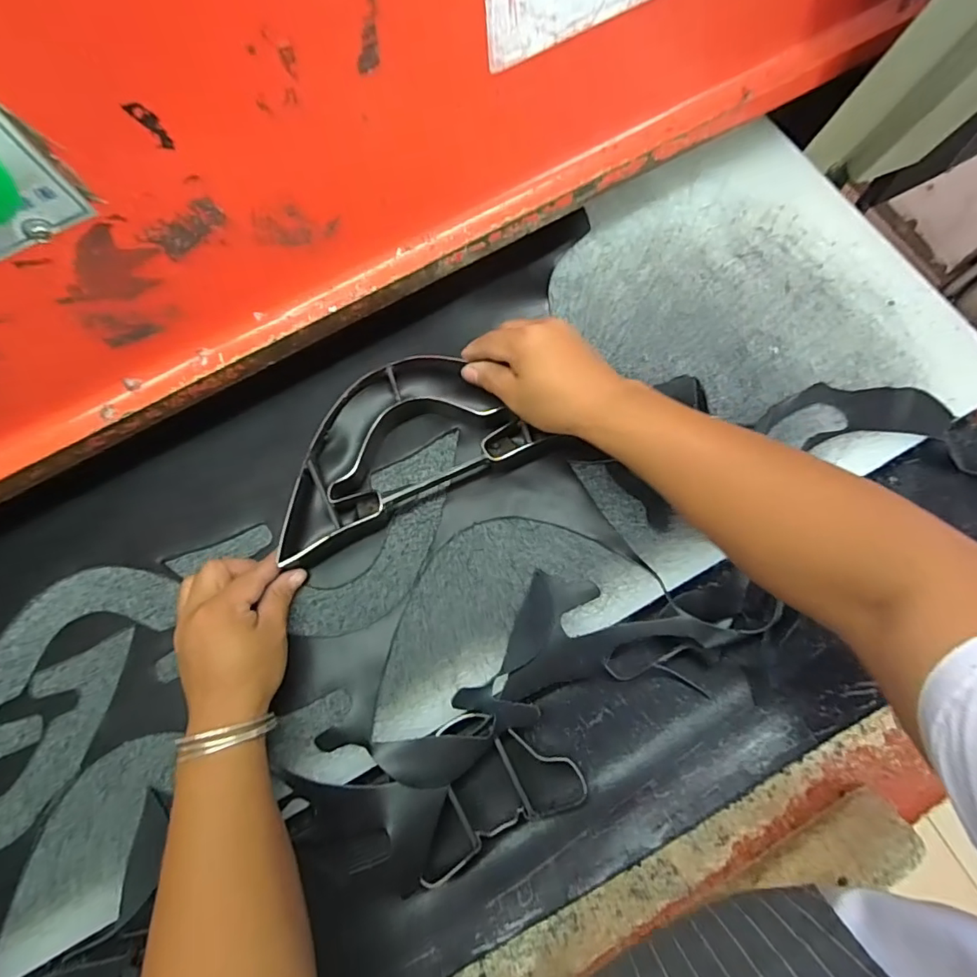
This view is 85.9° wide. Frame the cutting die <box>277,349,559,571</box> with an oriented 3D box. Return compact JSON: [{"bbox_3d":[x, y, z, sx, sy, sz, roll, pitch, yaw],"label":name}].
[{"bbox_3d":[-0.077,-0.040,0.435,0.229,0.035,0.116,-26,78,-5],"label":"cutting die"}]

